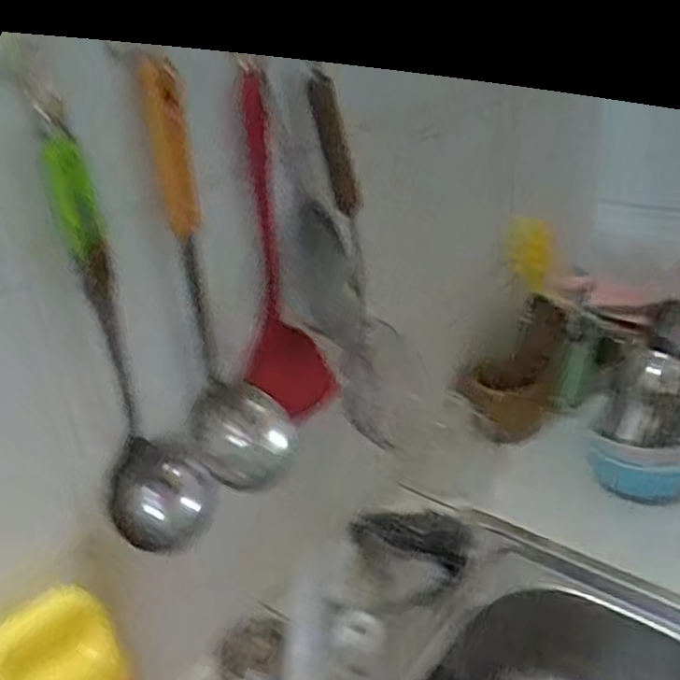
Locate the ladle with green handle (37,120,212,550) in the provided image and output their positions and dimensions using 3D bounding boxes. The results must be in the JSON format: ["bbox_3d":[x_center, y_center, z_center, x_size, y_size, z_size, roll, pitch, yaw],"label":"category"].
[{"bbox_3d":[-0.152,0.013,0.514,0.073,0.303,0.058,-11,28,-10],"label":"ladle with green handle"}]

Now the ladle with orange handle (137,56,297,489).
[{"bbox_3d":[-0.095,-0.036,0.561,0.082,0.332,0.056,-9,28,-6],"label":"ladle with orange handle"}]

